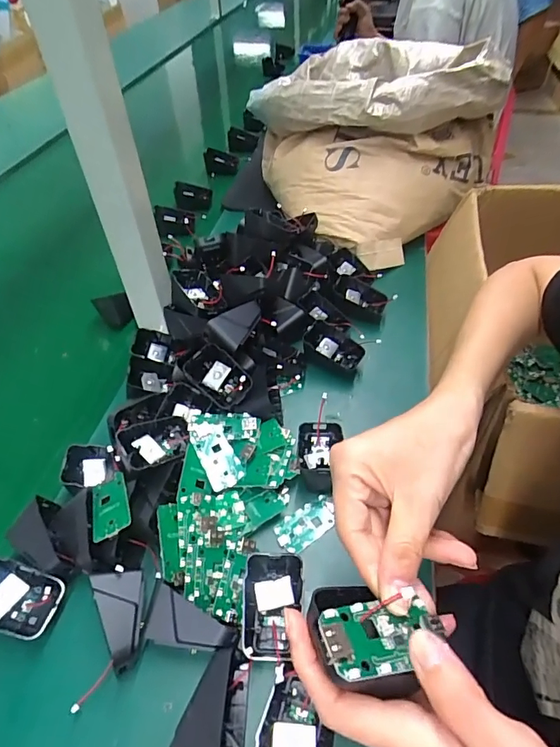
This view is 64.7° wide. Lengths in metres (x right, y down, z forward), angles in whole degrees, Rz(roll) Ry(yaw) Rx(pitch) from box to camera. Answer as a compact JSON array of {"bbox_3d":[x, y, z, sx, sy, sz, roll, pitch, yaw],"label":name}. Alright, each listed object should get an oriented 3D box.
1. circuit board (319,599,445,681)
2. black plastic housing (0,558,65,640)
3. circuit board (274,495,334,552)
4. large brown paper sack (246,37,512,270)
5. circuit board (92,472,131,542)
[{"bbox_3d":[0.046,0.116,0.198,0.061,0.008,0.030,4,43,-30],"label":"circuit board"},{"bbox_3d":[-0.206,0.173,0.340,0.061,0.032,0.044,11,50,11],"label":"black plastic housing"},{"bbox_3d":[0.025,0.133,0.394,0.060,0.004,0.031,-29,54,-22],"label":"circuit board"},{"bbox_3d":[0.117,-0.382,0.711,0.290,0.206,0.385,-30,55,-23],"label":"large brown paper sack"},{"bbox_3d":[-0.141,0.110,0.368,0.030,0.004,0.057,-25,41,-8],"label":"circuit board"}]

